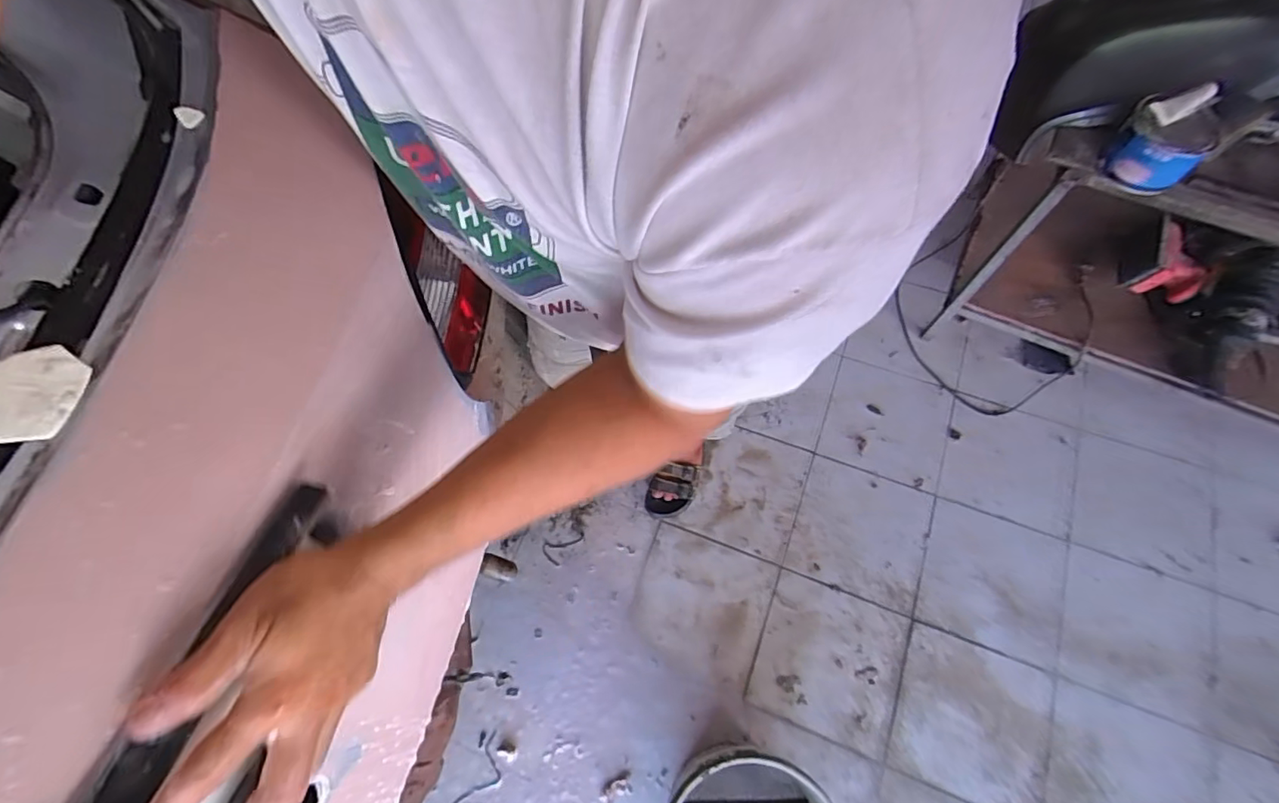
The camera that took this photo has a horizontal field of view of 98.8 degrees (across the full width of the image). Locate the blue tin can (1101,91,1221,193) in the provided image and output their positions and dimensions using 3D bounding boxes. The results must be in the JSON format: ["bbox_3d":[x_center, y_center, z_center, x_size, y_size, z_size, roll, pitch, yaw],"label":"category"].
[{"bbox_3d":[0.852,-0.414,0.903,0.131,0.110,0.101,15,69,7],"label":"blue tin can"}]

